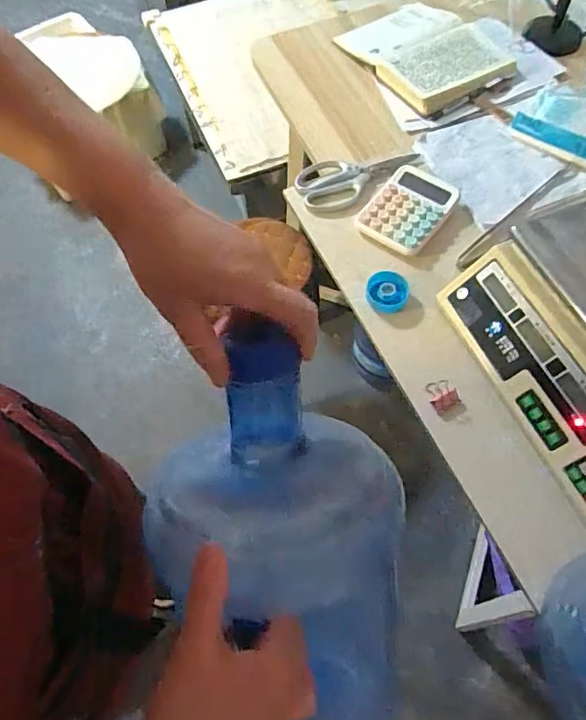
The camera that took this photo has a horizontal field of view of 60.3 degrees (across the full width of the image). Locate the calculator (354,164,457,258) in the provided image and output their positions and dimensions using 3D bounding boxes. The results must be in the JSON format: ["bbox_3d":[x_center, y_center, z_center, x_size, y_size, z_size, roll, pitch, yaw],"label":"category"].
[{"bbox_3d":[0.171,-0.227,0.749,0.106,0.013,0.148,32,68,17],"label":"calculator"}]

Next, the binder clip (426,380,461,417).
[{"bbox_3d":[0.181,0.042,0.615,0.036,0.021,0.040,-29,65,-13],"label":"binder clip"}]

